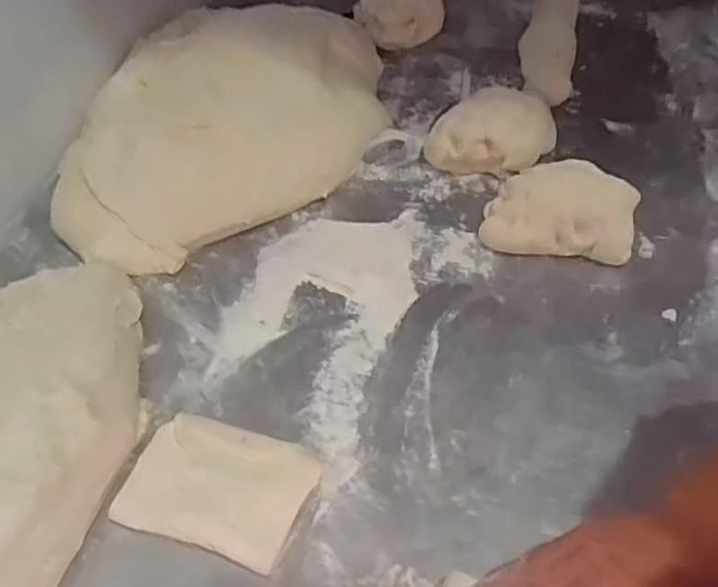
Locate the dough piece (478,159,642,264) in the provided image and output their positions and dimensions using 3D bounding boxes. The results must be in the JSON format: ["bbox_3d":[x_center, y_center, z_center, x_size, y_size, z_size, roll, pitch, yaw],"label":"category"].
[{"bbox_3d":[0.207,-0.087,0.647,0.147,0.063,0.081,6,53,9],"label":"dough piece"}]

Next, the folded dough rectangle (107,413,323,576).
[{"bbox_3d":[-0.111,0.153,0.503,0.137,0.025,0.098,13,54,14],"label":"folded dough rectangle"}]

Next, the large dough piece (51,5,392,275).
[{"bbox_3d":[-0.157,-0.209,0.735,0.274,0.115,0.435,28,59,23],"label":"large dough piece"}]

